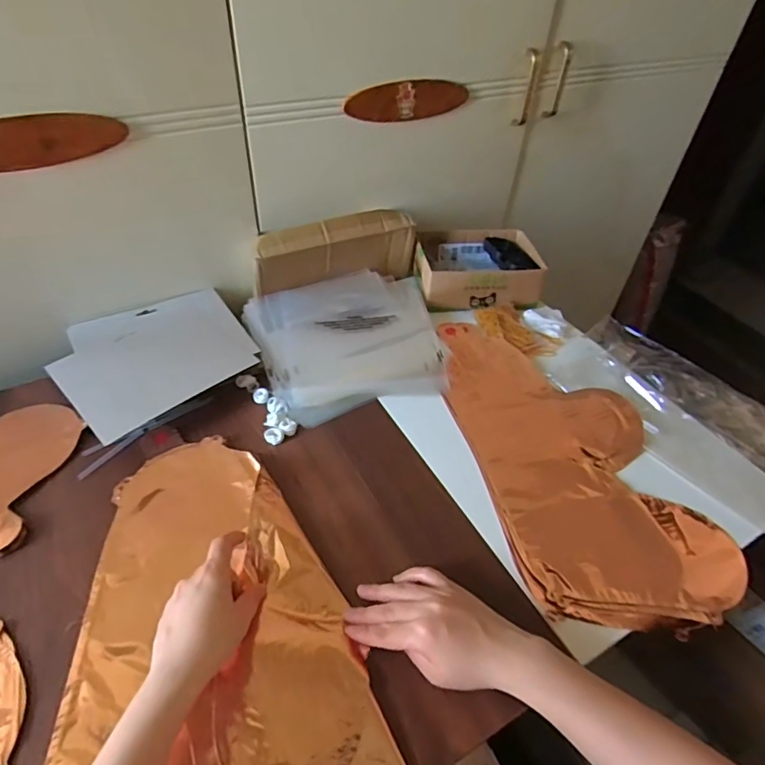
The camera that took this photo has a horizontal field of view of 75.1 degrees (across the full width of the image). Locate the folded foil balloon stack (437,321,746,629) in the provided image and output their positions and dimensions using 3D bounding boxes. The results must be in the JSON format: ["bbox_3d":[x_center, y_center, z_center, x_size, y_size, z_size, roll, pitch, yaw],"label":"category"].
[{"bbox_3d":[0.213,0.065,0.587,0.220,0.017,0.416,-7,46,-11],"label":"folded foil balloon stack"}]

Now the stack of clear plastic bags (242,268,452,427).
[{"bbox_3d":[-0.038,-0.064,0.686,0.254,0.029,0.234,-16,49,-19],"label":"stack of clear plastic bags"}]

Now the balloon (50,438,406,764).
[{"bbox_3d":[-0.148,0.210,0.425,0.226,0.026,0.388,-15,48,-18],"label":"balloon"}]

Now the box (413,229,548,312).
[{"bbox_3d":[0.144,-0.190,0.797,0.192,0.059,0.163,-7,46,-11],"label":"box"}]

